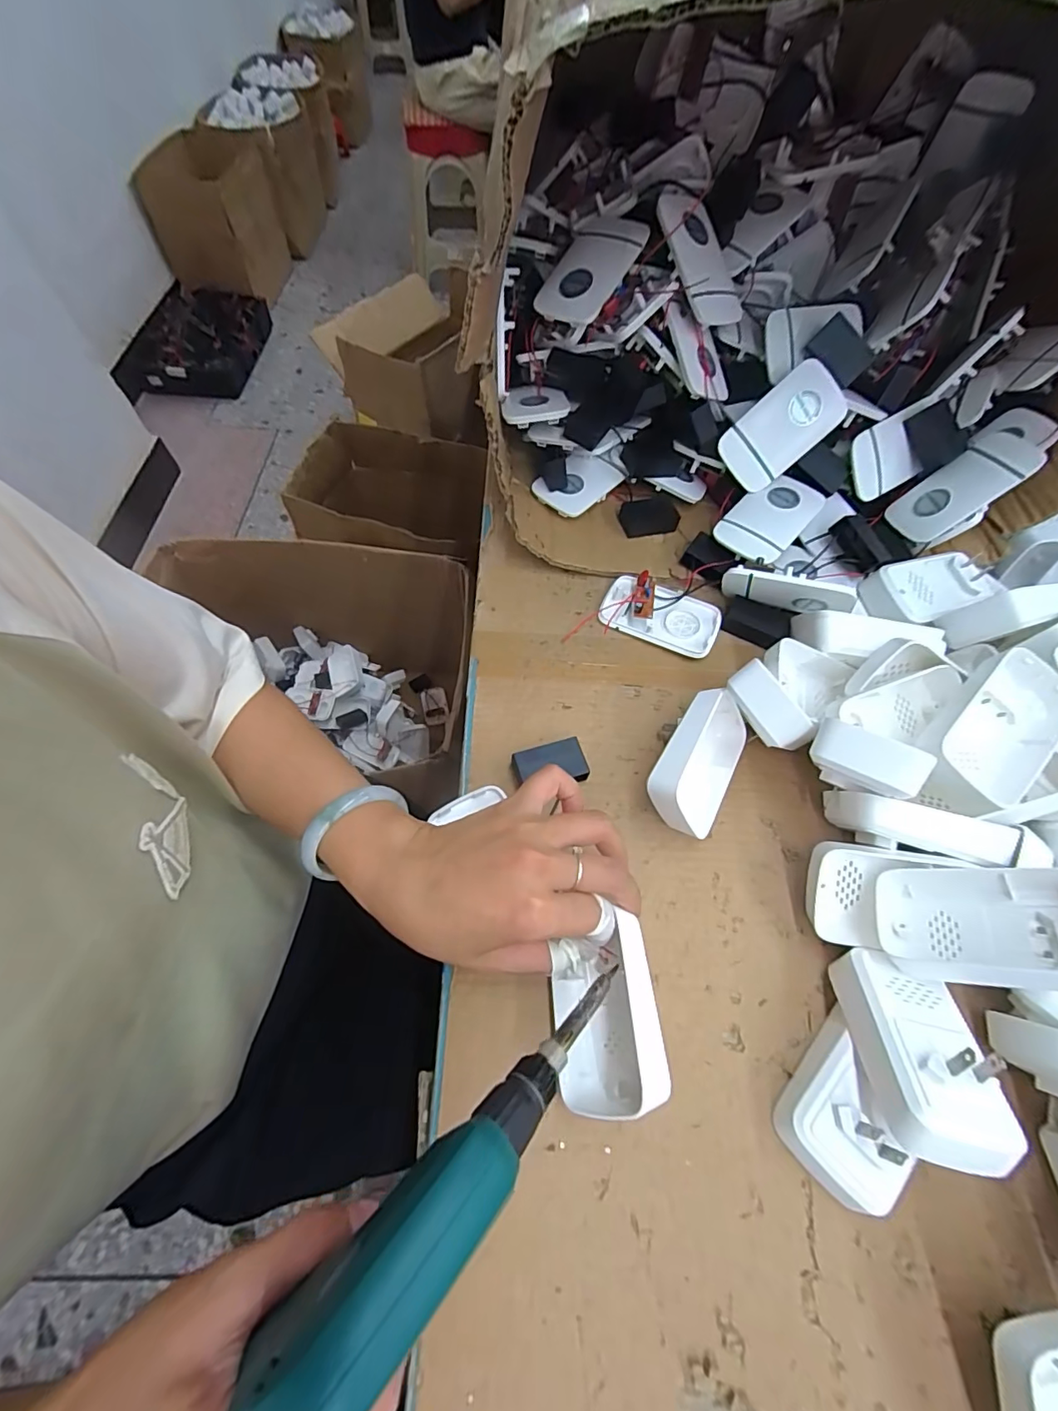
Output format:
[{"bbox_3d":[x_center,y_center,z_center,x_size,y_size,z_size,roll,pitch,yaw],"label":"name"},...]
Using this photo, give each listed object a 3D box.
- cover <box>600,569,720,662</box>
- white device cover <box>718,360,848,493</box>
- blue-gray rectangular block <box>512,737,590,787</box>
[{"bbox_3d":[0.111,-0.079,0.425,0.095,0.023,0.057,20,63,7],"label":"cover"},{"bbox_3d":[0.212,-0.232,0.427,0.058,0.092,0.011,47,21,-12],"label":"white device cover"},{"bbox_3d":[0.015,0.045,0.358,0.049,0.016,0.030,-14,64,-11],"label":"blue-gray rectangular block"}]

